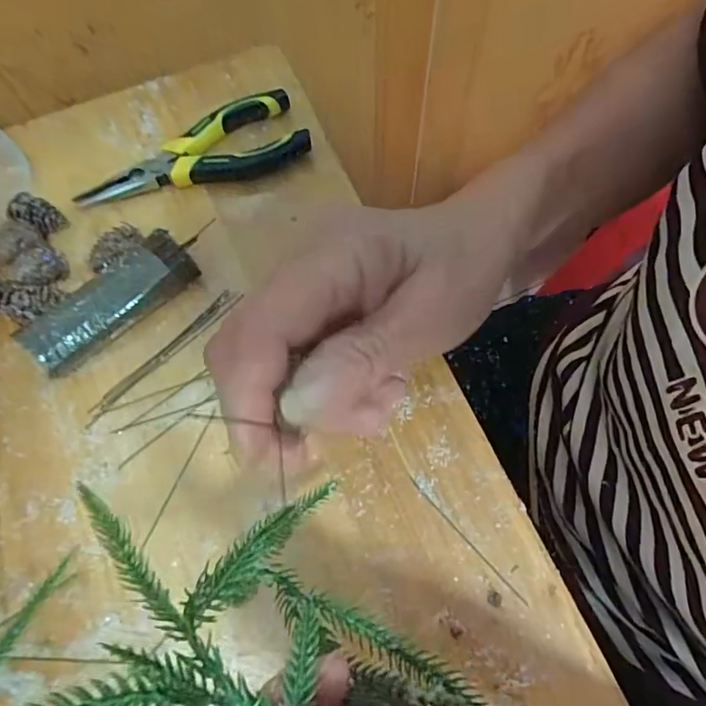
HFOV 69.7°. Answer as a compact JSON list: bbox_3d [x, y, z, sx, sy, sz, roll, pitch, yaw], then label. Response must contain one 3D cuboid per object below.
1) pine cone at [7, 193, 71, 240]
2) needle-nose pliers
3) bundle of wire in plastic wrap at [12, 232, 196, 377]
[{"bbox_3d":[-0.208,-0.090,0.332,0.030,0.016,0.024,38,73,14],"label":"pine cone"},{"bbox_3d":[-0.107,-0.131,0.347,0.153,0.018,0.056,-24,70,-9],"label":"needle-nose pliers"},{"bbox_3d":[-0.143,-0.028,0.305,0.102,0.027,0.035,-39,73,-14],"label":"bundle of wire in plastic wrap"}]

